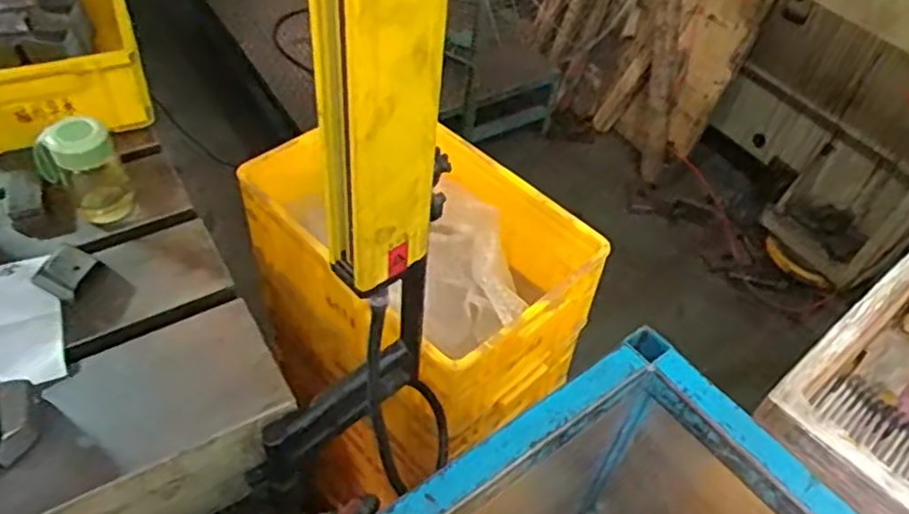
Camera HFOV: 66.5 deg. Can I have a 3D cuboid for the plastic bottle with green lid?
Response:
[{"bbox_3d":[-0.460,-0.110,0.855,0.088,0.129,0.073,-24,53,-24],"label":"plastic bottle with green lid"}]

